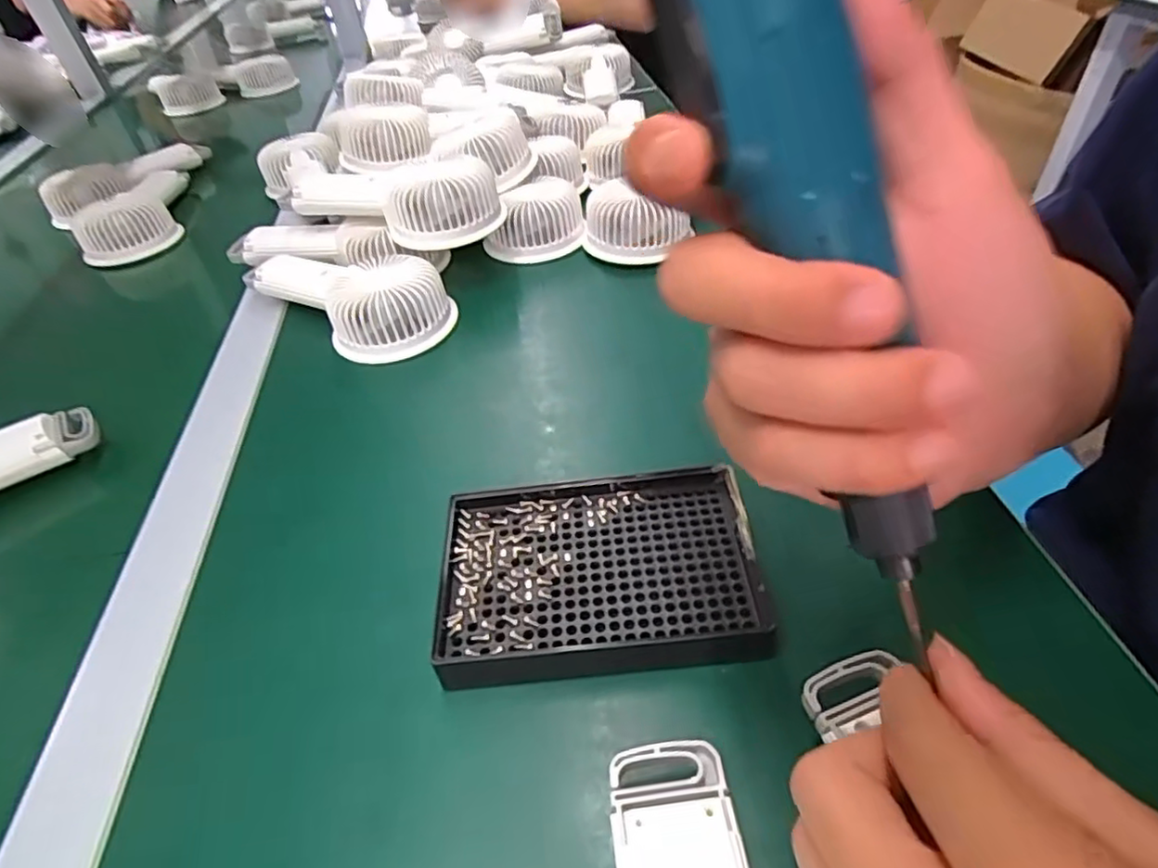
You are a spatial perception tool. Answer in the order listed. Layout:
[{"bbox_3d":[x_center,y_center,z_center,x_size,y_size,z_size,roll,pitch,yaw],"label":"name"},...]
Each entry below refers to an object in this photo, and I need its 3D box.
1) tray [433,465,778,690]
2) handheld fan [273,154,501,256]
[{"bbox_3d":[0.008,0.061,0.285,0.138,0.015,0.098,-7,44,1],"label":"tray"},{"bbox_3d":[-0.141,-0.186,0.495,0.168,0.046,0.083,18,50,23],"label":"handheld fan"}]

